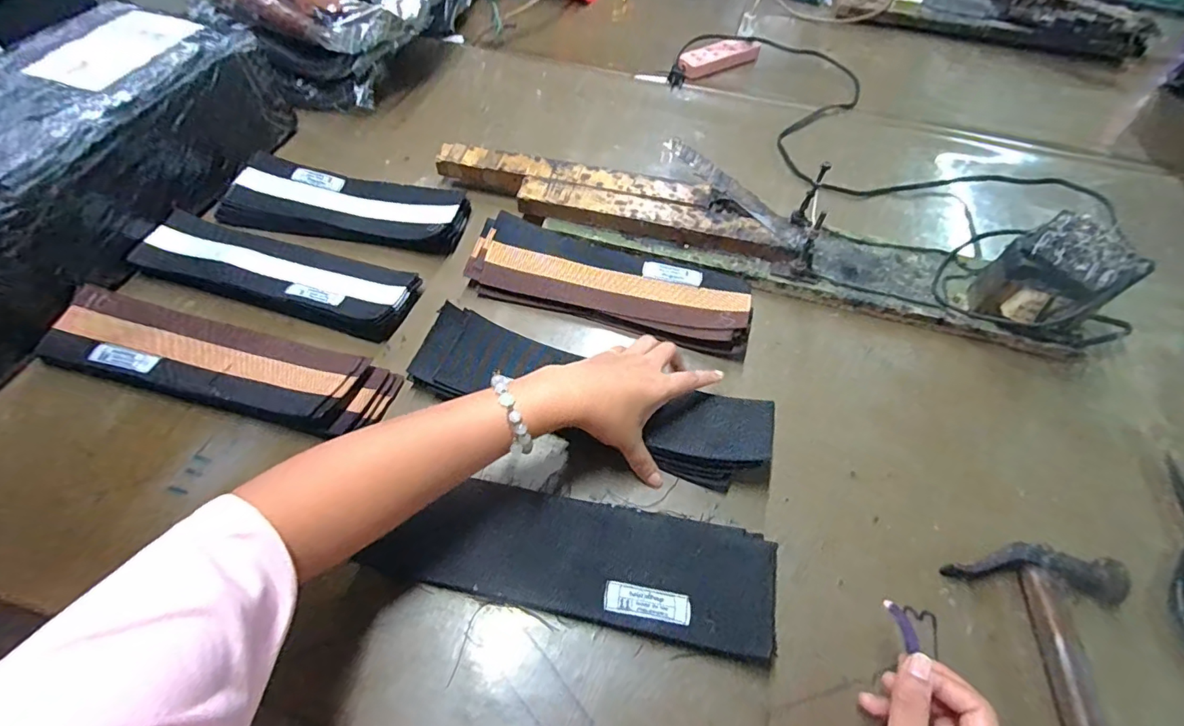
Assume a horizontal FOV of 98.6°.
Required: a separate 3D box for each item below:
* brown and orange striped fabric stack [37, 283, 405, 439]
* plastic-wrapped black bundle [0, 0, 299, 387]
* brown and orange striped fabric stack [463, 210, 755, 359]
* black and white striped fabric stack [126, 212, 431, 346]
[{"bbox_3d":[-0.347,-0.005,0.479,0.331,0.029,0.091,14,58,8],"label":"brown and orange striped fabric stack"},{"bbox_3d":[-0.574,-0.191,0.536,0.222,0.127,0.528,21,59,12],"label":"plastic-wrapped black bundle"},{"bbox_3d":[0.018,-0.083,0.540,0.296,0.035,0.095,15,58,8],"label":"brown and orange striped fabric stack"},{"bbox_3d":[-0.333,-0.097,0.545,0.298,0.040,0.092,18,59,10],"label":"black and white striped fabric stack"}]

